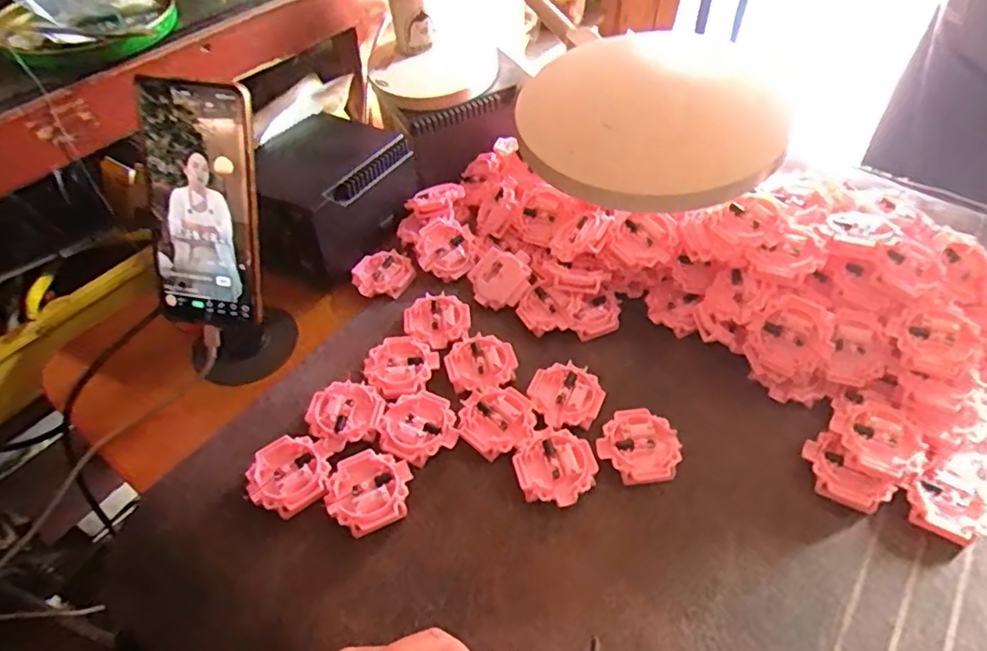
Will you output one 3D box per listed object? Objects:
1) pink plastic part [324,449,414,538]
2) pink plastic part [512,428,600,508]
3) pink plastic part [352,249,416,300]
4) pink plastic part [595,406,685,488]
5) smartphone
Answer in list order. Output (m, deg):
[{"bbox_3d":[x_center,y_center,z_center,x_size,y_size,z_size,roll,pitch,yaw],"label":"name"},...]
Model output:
[{"bbox_3d":[-0.080,0.105,0.388,0.054,0.008,0.051,0,49,0],"label":"pink plastic part"},{"bbox_3d":[0.041,0.093,0.397,0.052,0.008,0.052,0,49,0],"label":"pink plastic part"},{"bbox_3d":[-0.095,-0.045,0.522,0.049,0.008,0.051,0,49,0],"label":"pink plastic part"},{"bbox_3d":[0.098,0.081,0.408,0.055,0.007,0.051,0,49,0],"label":"pink plastic part"},{"bbox_3d":[-0.198,-0.078,0.406,0.074,0.162,0.016,8,19,7],"label":"smartphone"}]

